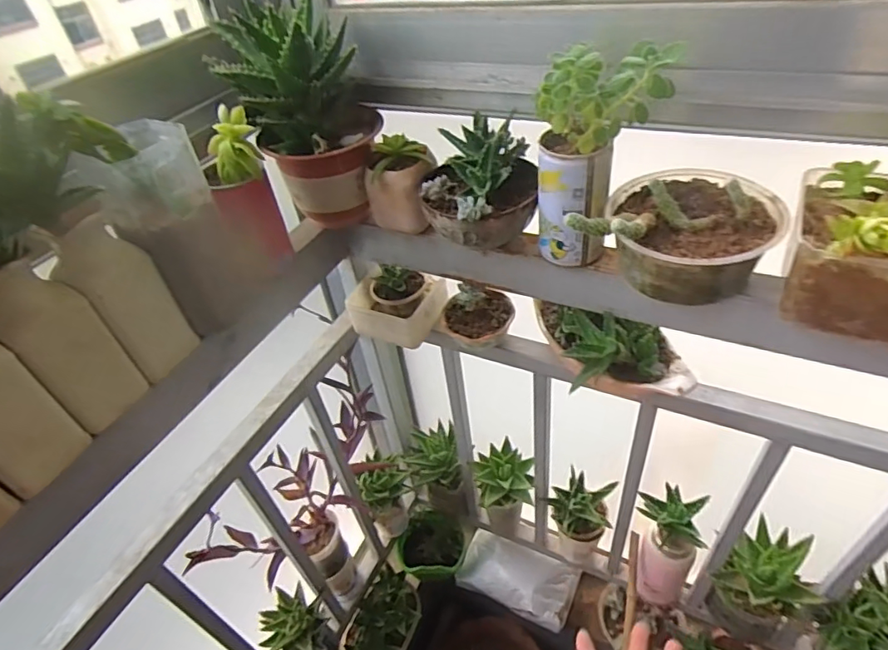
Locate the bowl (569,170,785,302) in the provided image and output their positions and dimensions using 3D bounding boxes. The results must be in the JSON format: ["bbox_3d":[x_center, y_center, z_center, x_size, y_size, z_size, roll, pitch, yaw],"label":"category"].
[{"bbox_3d":[0.213,-0.082,0.467,0.137,0.088,0.175,22,49,29],"label":"bowl"}]

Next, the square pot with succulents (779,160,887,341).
[{"bbox_3d":[0.331,-0.055,0.391,0.116,0.108,0.129,14,46,23],"label":"square pot with succulents"}]

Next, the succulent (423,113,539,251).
[{"bbox_3d":[0.034,-0.142,0.531,0.108,0.092,0.119,-4,42,5],"label":"succulent"}]

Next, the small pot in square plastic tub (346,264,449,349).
[{"bbox_3d":[-0.066,-0.037,0.708,0.117,0.074,0.102,13,46,22],"label":"small pot in square plastic tub"}]

